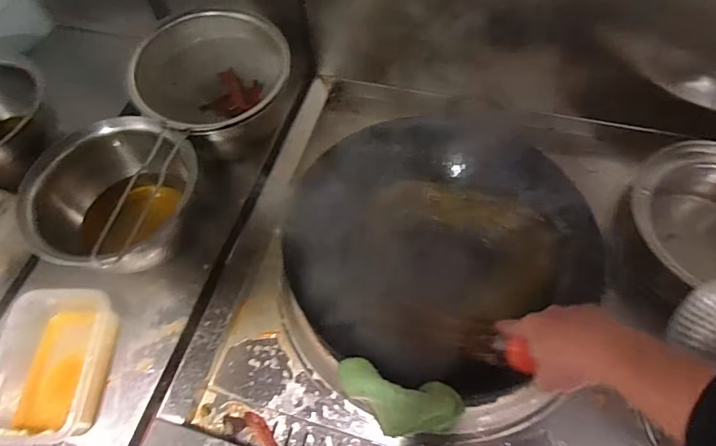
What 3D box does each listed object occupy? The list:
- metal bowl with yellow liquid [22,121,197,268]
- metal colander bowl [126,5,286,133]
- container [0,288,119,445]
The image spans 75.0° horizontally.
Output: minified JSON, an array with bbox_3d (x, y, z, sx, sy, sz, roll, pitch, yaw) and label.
[{"bbox_3d":[-0.374,-0.041,0.740,0.233,0.140,0.241,-1,60,2],"label":"metal bowl with yellow liquid"},{"bbox_3d":[-0.249,-0.243,0.829,0.266,0.132,0.227,-18,60,-7],"label":"metal colander bowl"},{"bbox_3d":[-0.442,0.201,0.677,0.150,0.082,0.221,-3,60,1],"label":"container"}]

